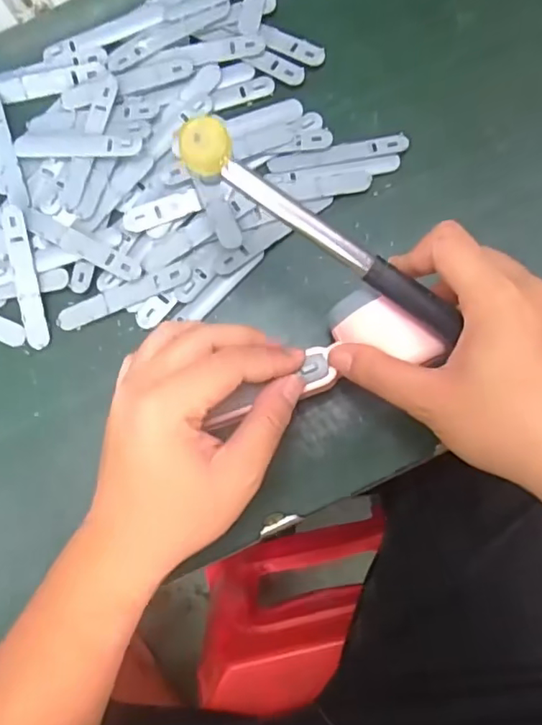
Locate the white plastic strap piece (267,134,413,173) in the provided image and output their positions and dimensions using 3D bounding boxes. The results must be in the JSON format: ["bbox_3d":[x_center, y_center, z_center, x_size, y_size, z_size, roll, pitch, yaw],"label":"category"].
[{"bbox_3d":[0.046,-0.142,0.388,0.094,0.005,0.013,-9,81,0],"label":"white plastic strap piece"}]

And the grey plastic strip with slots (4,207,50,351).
[{"bbox_3d":[-0.164,-0.057,0.382,0.014,0.004,0.096,-11,90,-11],"label":"grey plastic strip with slots"}]

